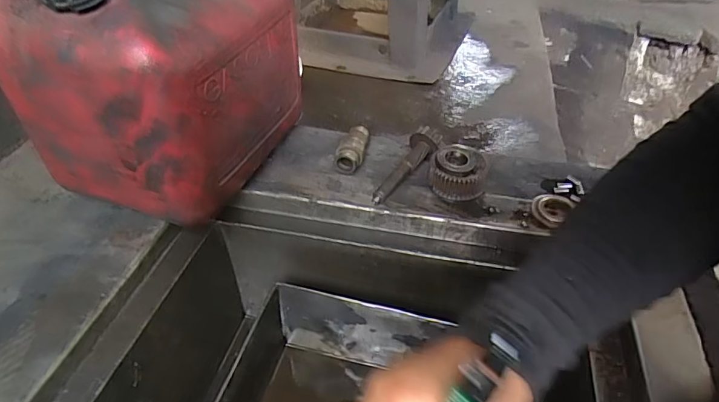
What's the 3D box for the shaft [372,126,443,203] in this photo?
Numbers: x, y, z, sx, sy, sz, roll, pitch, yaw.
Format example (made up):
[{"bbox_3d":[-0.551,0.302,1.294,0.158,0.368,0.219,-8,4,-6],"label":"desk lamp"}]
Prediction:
[{"bbox_3d":[0.053,-0.034,0.527,0.033,0.033,0.110,24,59,22],"label":"shaft"}]

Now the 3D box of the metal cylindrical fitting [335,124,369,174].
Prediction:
[{"bbox_3d":[-0.007,-0.063,0.551,0.028,0.023,0.065,14,54,11],"label":"metal cylindrical fitting"}]

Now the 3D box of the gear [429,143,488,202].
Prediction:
[{"bbox_3d":[0.108,-0.031,0.521,0.061,0.038,0.058,11,42,13],"label":"gear"}]

